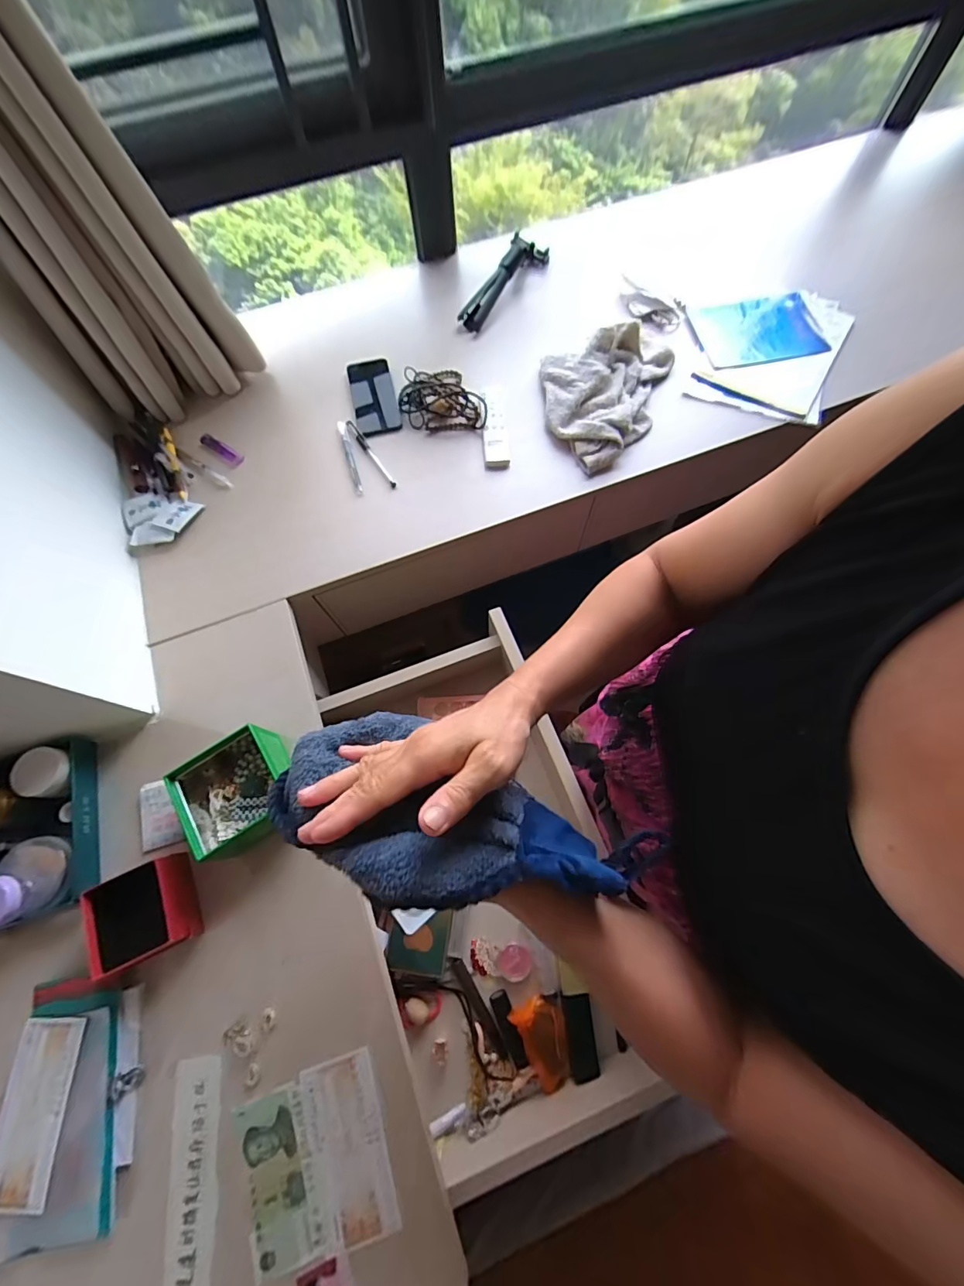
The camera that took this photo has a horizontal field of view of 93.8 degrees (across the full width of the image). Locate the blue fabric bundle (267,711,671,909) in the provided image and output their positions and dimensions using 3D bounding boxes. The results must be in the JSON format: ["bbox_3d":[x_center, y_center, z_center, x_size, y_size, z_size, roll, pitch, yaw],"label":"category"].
[{"bbox_3d":[-0.007,0.115,0.305,0.265,0.081,0.107,15,70,-2],"label":"blue fabric bundle"}]

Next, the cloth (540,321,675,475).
[{"bbox_3d":[0.185,-0.409,0.718,0.192,0.066,0.287,20,71,8],"label":"cloth"}]

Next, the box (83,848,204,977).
[{"bbox_3d":[-0.353,0.282,0.471,0.095,0.046,0.097,-20,70,-6],"label":"box"}]

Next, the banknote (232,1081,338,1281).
[{"bbox_3d":[-0.187,0.498,0.424,0.069,0.005,0.127,-21,70,-6],"label":"banknote"}]

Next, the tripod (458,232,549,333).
[{"bbox_3d":[0.037,-0.669,0.821,0.063,0.053,0.251,31,73,12],"label":"tripod"}]

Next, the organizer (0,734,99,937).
[{"bbox_3d":[-0.534,0.217,0.471,0.182,0.109,0.205,-15,70,-4],"label":"organizer"}]

